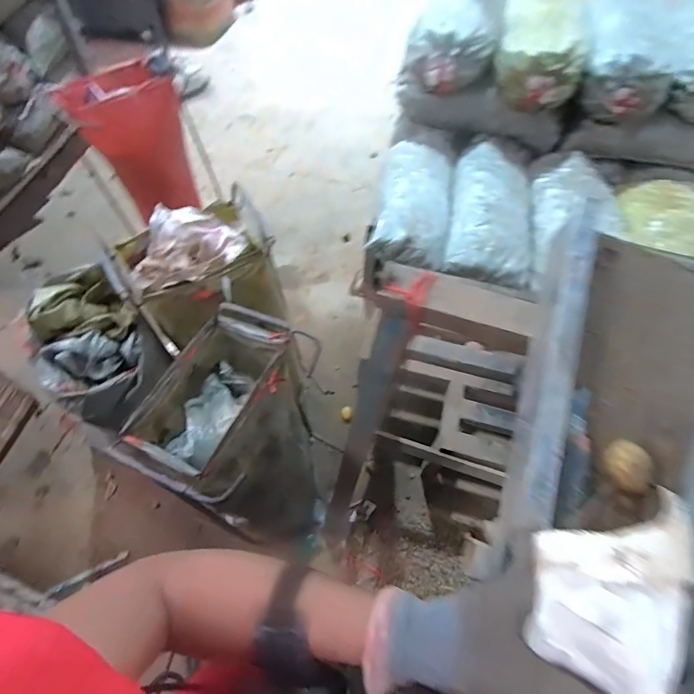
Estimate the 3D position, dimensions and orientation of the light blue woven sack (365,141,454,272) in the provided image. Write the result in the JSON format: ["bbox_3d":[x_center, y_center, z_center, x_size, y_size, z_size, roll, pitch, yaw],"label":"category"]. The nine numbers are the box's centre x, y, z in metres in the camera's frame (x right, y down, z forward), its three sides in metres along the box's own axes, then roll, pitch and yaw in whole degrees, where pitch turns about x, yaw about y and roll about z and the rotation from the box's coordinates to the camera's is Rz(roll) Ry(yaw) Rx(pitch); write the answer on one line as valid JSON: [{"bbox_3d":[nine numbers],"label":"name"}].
[{"bbox_3d":[0.257,-0.536,1.575,0.263,0.106,0.526,12,59,4],"label":"light blue woven sack"}]

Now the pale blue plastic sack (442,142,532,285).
[{"bbox_3d":[0.524,-0.493,1.524,0.279,0.208,0.550,10,58,3],"label":"pale blue plastic sack"}]

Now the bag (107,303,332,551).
[{"bbox_3d":[-0.202,0.247,1.057,0.310,0.684,0.395,21,60,9],"label":"bag"}]

